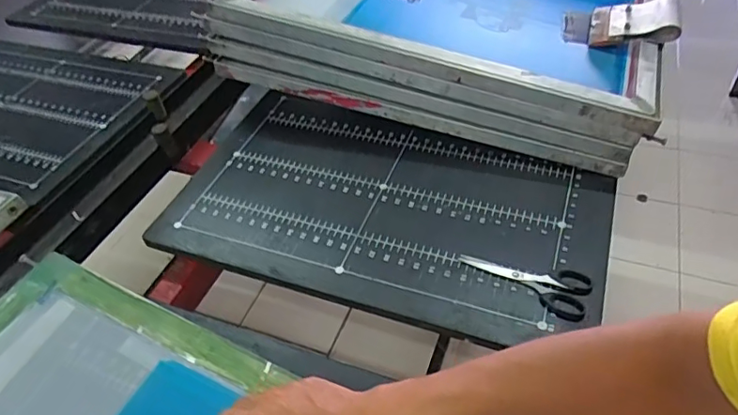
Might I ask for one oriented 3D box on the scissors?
[{"bbox_3d":[0.186,0.082,0.642,0.152,0.009,0.066,19,50,23],"label":"scissors"}]

